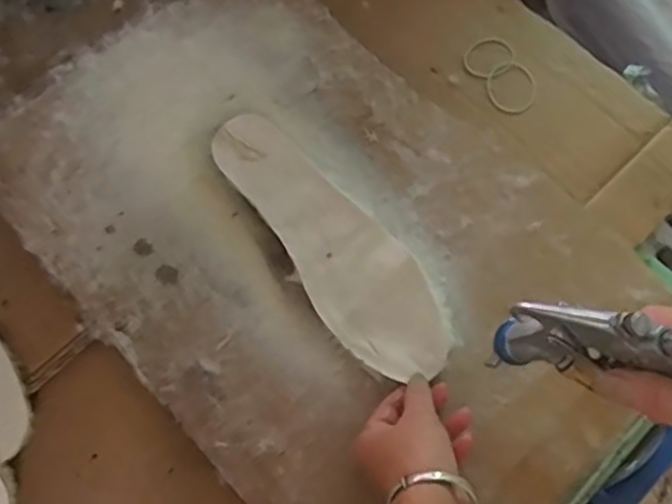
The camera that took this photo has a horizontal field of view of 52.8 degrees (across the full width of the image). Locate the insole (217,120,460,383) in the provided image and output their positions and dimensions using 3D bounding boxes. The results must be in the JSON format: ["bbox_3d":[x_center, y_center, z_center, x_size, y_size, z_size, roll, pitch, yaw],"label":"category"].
[{"bbox_3d":[-0.004,-0.011,0.564,0.083,0.010,0.265,-36,80,-8],"label":"insole"}]

